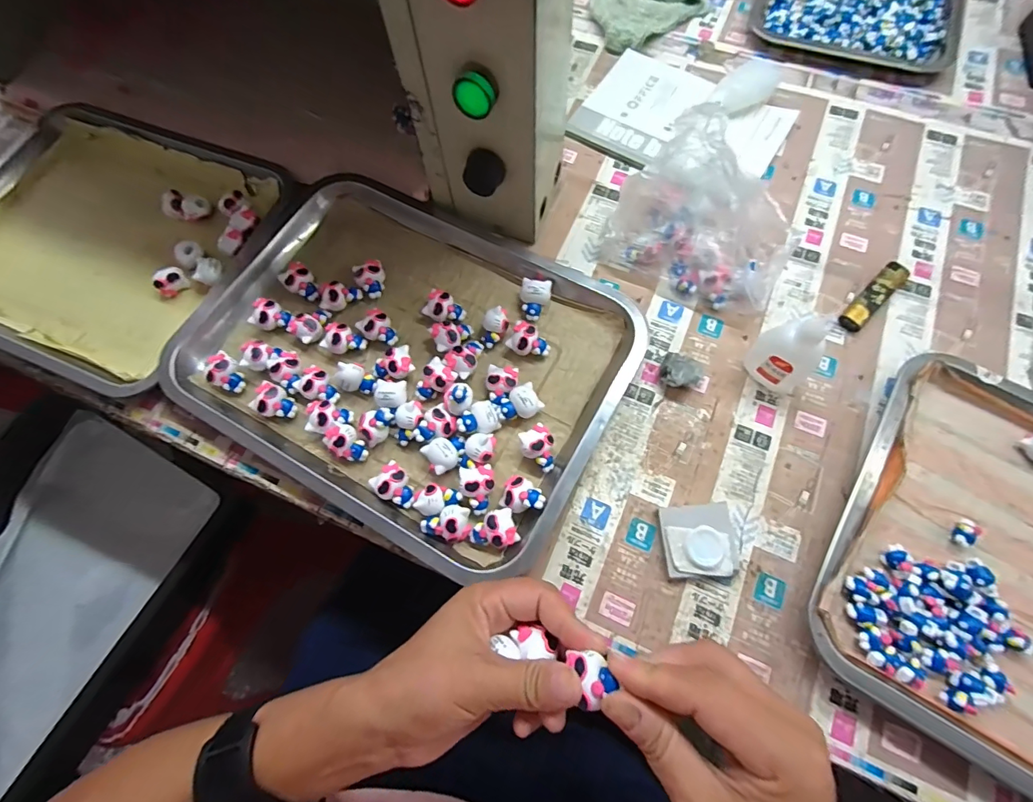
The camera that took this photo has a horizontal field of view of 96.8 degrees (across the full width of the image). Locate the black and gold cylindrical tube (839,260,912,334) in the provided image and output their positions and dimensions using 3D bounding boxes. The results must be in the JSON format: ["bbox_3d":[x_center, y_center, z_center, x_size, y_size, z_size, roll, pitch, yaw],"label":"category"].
[{"bbox_3d":[0.315,-0.092,0.403,0.081,0.014,0.021,-42,74,-13],"label":"black and gold cylindrical tube"}]

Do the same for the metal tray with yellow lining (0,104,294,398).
[{"bbox_3d":[-0.427,-0.167,0.470,0.361,0.047,0.267,21,73,10],"label":"metal tray with yellow lining"}]

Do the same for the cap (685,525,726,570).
[{"bbox_3d":[0.134,0.104,0.327,0.027,0.005,0.028,0,69,1],"label":"cap"}]

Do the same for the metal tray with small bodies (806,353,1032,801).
[{"bbox_3d":[0.386,0.125,0.311,0.304,0.027,0.281,31,73,12],"label":"metal tray with small bodies"}]

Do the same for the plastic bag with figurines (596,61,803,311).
[{"bbox_3d":[0.164,-0.166,0.372,0.147,0.129,0.100,28,72,11],"label":"plastic bag with figurines"}]

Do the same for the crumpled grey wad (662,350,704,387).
[{"bbox_3d":[0.134,-0.024,0.376,0.031,0.019,0.032,0,69,1],"label":"crumpled grey wad"}]

